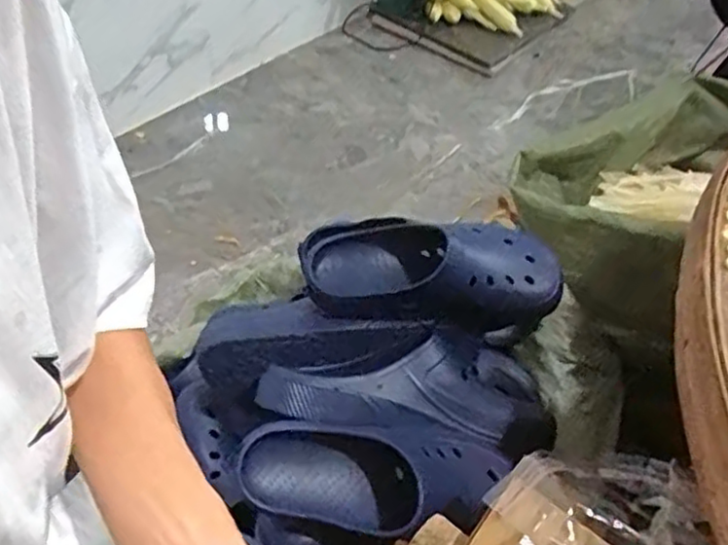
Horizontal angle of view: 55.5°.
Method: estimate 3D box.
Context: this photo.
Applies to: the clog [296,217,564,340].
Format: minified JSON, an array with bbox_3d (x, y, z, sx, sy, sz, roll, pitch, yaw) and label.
[{"bbox_3d":[0.071,-0.004,0.736,0.265,0.109,0.115,0,46,13],"label":"clog"}]

